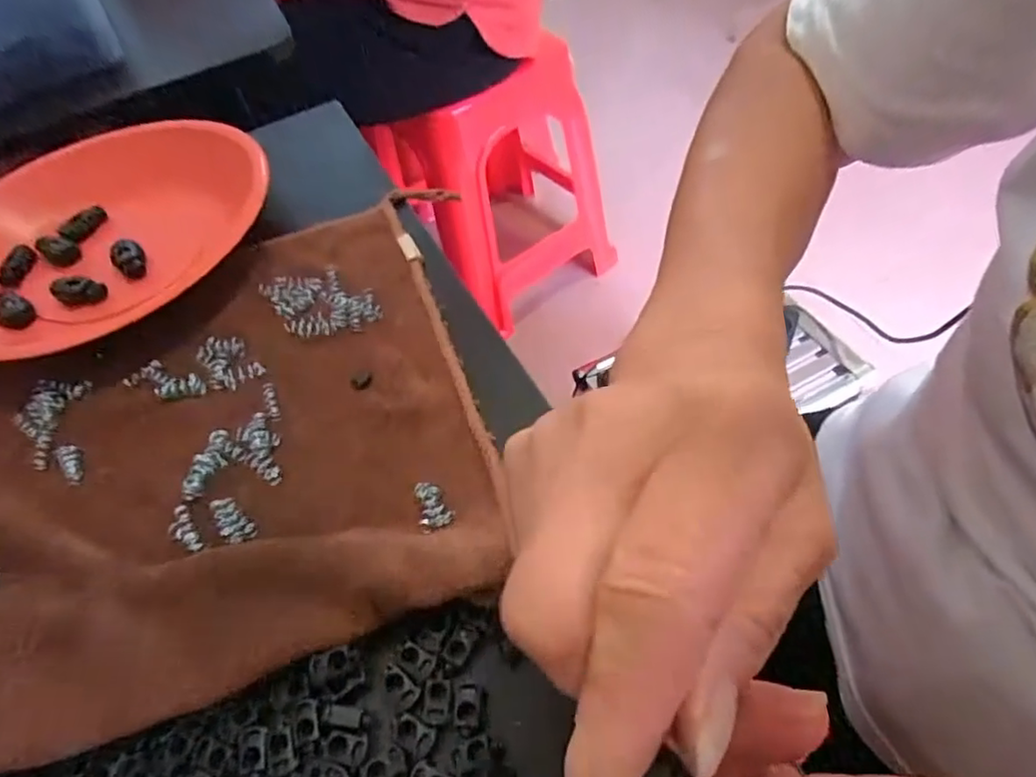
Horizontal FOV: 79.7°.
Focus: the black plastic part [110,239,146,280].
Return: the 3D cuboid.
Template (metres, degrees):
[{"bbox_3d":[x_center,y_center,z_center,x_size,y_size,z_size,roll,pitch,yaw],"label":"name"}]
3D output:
[{"bbox_3d":[-0.218,-0.072,0.348,0.016,0.013,0.024,-36,57,-17],"label":"black plastic part"}]

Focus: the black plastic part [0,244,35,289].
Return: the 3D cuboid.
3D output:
[{"bbox_3d":[-0.293,-0.071,0.362,0.013,0.007,0.029,-2,53,3],"label":"black plastic part"}]

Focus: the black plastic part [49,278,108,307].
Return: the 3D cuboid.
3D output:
[{"bbox_3d":[-0.239,-0.053,0.338,0.025,0.012,0.013,-12,53,-1],"label":"black plastic part"}]

